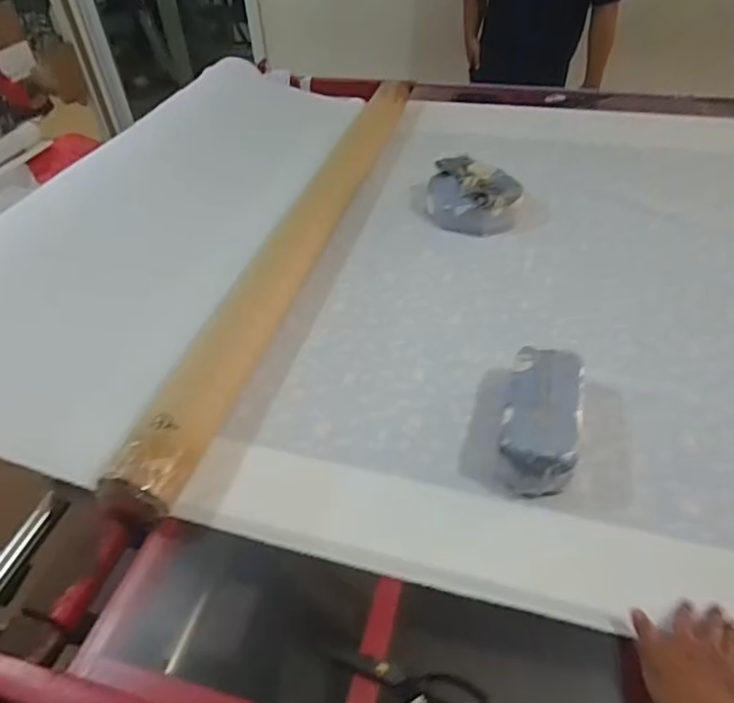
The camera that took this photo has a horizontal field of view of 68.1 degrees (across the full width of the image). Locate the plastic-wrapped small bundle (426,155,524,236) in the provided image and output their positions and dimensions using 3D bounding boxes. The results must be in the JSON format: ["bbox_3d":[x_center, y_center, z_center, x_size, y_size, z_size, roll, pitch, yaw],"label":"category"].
[{"bbox_3d":[0.260,-0.382,1.321,0.223,0.089,0.213,2,44,5],"label":"plastic-wrapped small bundle"}]

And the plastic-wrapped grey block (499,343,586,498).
[{"bbox_3d":[0.264,0.101,0.827,0.111,0.090,0.235,12,46,15],"label":"plastic-wrapped grey block"}]

